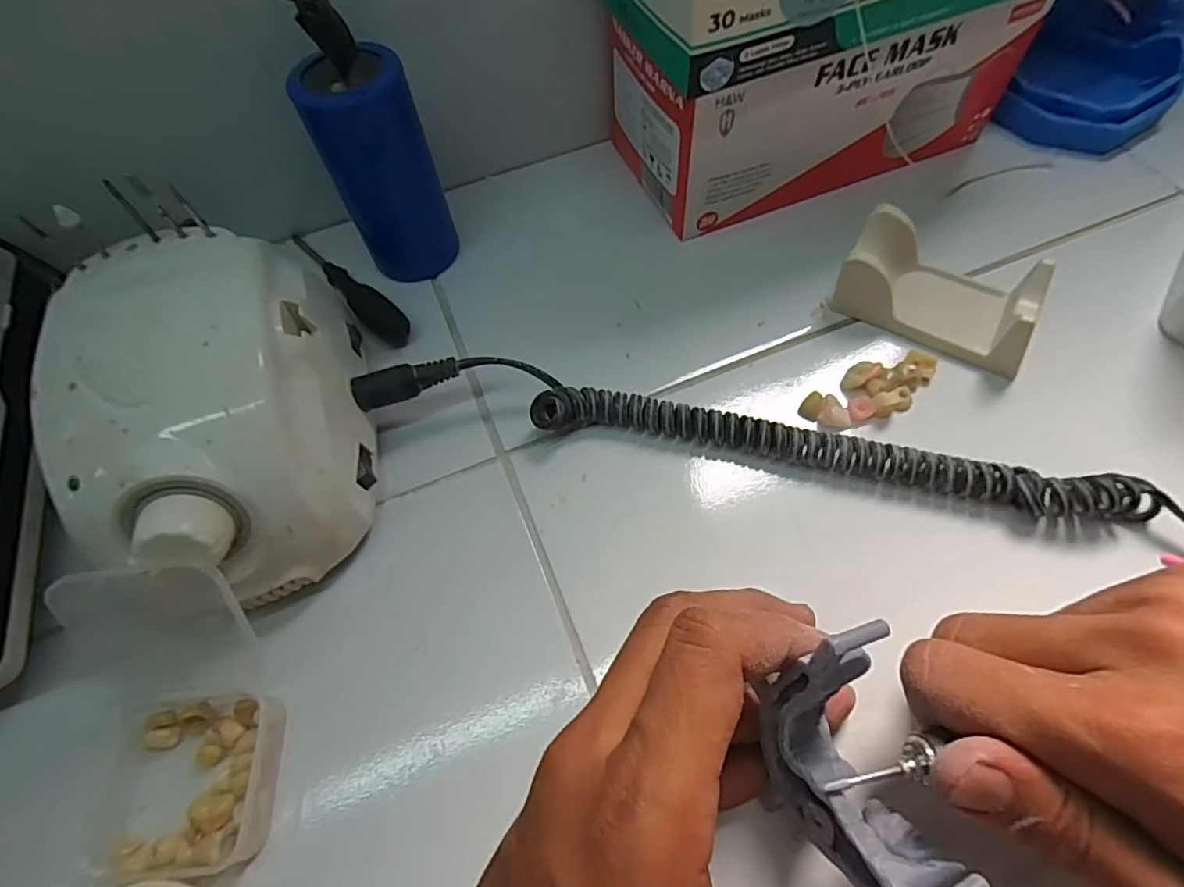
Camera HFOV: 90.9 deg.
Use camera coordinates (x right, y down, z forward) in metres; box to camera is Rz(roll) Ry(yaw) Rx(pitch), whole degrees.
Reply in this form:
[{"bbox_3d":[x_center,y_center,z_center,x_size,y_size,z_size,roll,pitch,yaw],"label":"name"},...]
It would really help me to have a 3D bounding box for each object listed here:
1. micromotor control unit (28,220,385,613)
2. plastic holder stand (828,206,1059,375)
[{"bbox_3d":[-0.147,-0.009,0.240,0.092,0.083,0.135,-17,61,-6],"label":"micromotor control unit"},{"bbox_3d":[0.167,-0.076,0.279,0.087,0.028,0.046,26,66,17],"label":"plastic holder stand"}]

